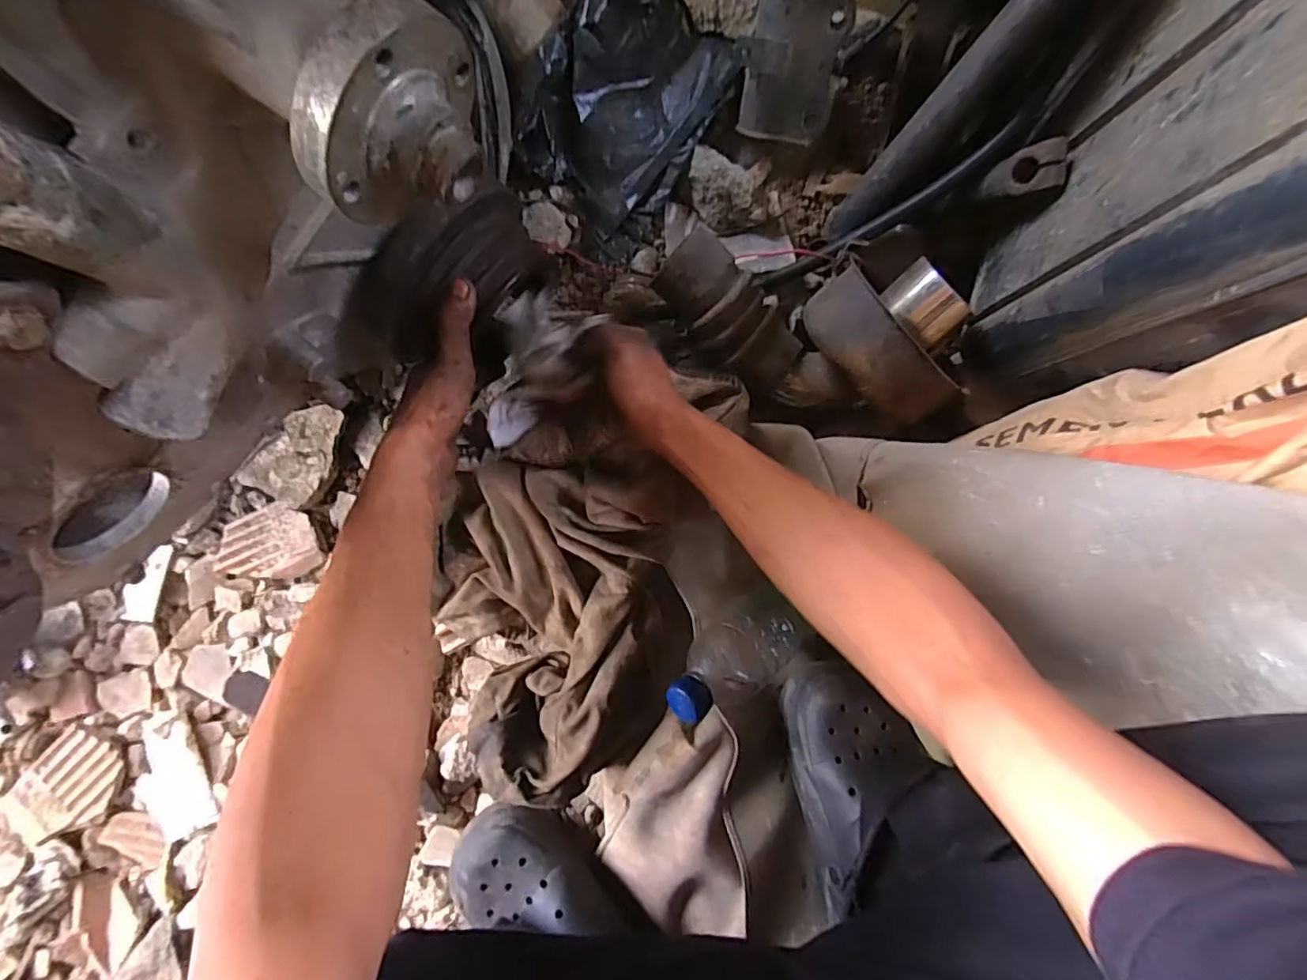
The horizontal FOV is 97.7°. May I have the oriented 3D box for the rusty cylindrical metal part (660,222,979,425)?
[{"bbox_3d":[0.145,-0.154,0.543,0.284,0.114,0.132,12,80,1],"label":"rusty cylindrical metal part"}]

